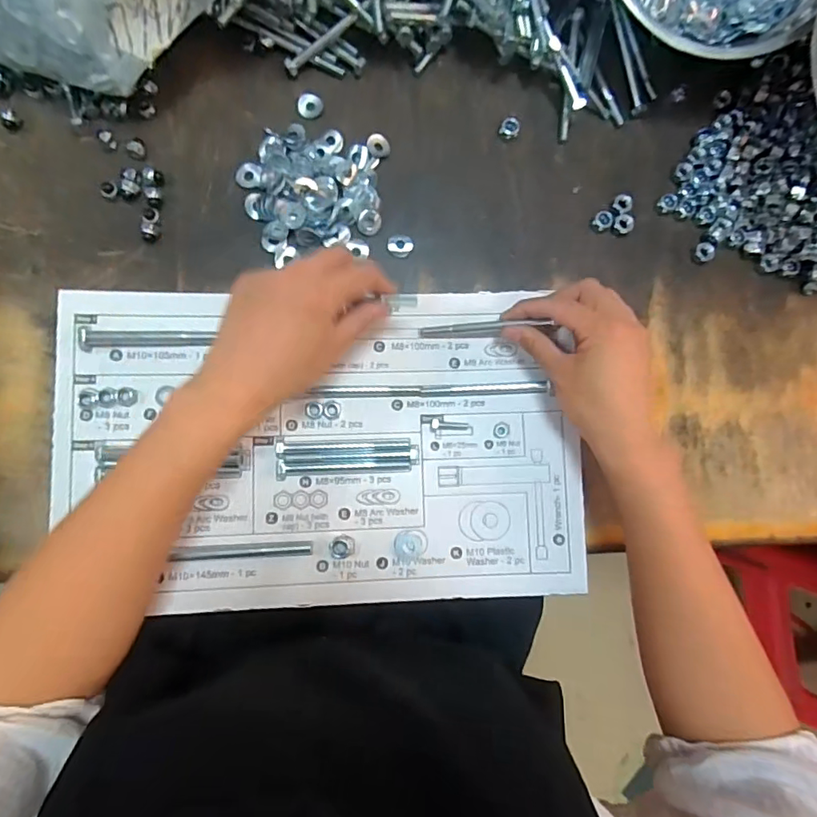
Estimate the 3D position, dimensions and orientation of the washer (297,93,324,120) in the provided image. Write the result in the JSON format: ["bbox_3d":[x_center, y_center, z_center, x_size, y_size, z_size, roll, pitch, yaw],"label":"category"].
[{"bbox_3d":[-0.082,-0.250,0.437,0.019,0.005,0.020,1,84,-5],"label":"washer"}]

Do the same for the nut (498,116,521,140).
[{"bbox_3d":[0.086,-0.236,0.447,0.016,0.013,0.013,23,83,-3],"label":"nut"}]

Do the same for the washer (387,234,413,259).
[{"bbox_3d":[-0.007,-0.134,0.434,0.021,0.004,0.019,8,84,-5],"label":"washer"}]

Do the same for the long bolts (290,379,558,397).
[{"bbox_3d":[0.016,-0.015,0.417,0.192,0.015,0.011,0,85,-5],"label":"long bolts"}]

